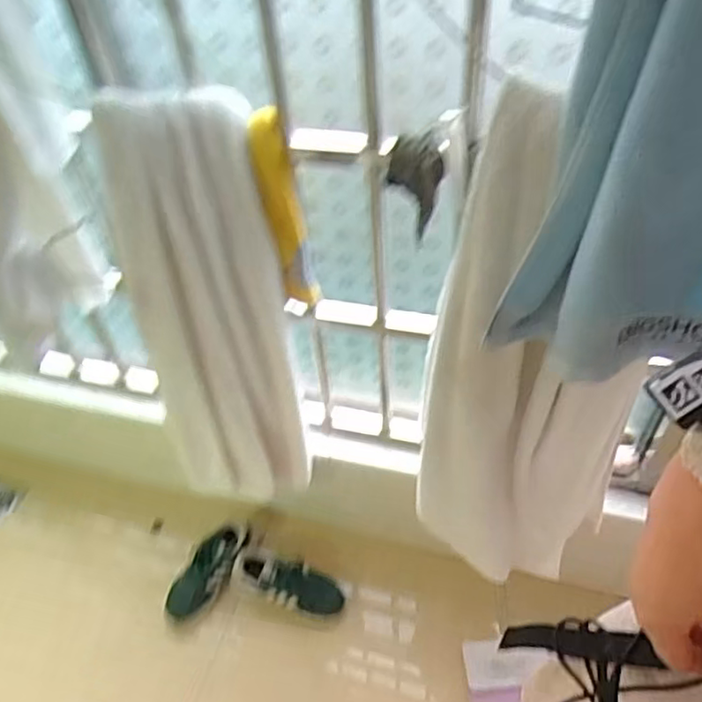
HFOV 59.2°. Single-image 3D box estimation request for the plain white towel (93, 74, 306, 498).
[{"bbox_3d":[-0.208,-0.021,0.960,0.217,0.735,0.068,-21,45,-16],"label":"plain white towel"}]

